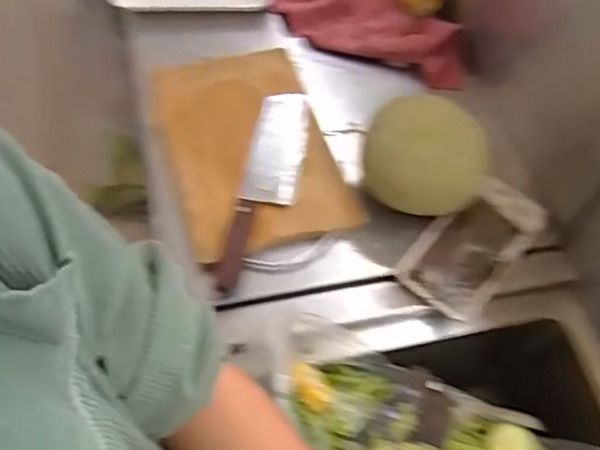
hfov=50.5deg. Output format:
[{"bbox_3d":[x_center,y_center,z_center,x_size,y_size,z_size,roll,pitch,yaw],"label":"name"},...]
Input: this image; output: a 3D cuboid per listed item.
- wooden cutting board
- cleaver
[{"bbox_3d":[-0.068,-0.101,0.797,0.203,0.028,0.289,-16,61,-13],"label":"wooden cutting board"},{"bbox_3d":[-0.037,-0.049,0.768,0.067,0.024,0.286,11,58,3],"label":"cleaver"}]

